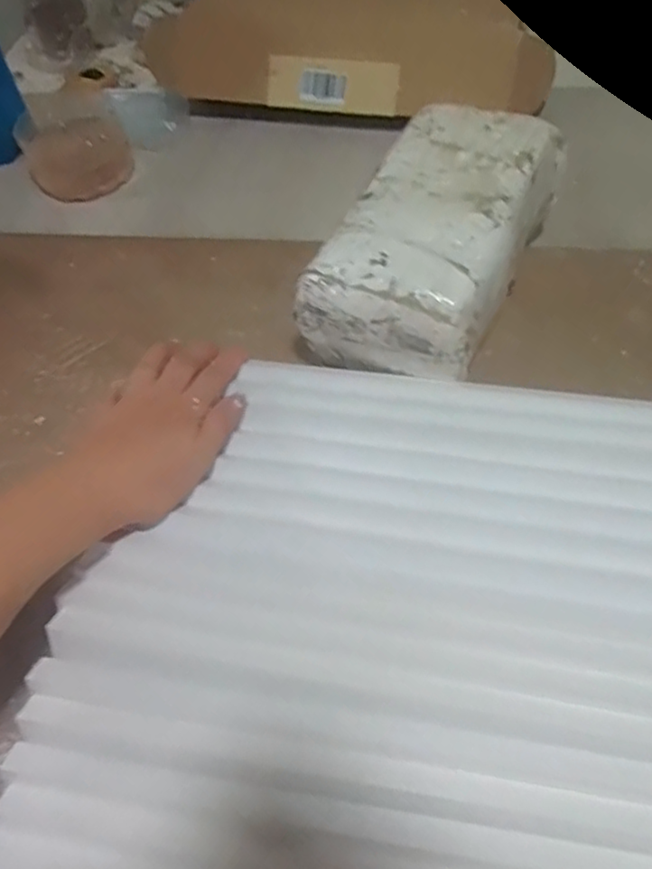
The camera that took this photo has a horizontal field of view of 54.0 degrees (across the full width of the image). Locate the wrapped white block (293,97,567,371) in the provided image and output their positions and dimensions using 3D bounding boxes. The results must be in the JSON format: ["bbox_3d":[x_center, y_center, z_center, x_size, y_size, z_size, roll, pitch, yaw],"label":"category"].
[{"bbox_3d":[0.087,-0.140,0.478,0.118,0.106,0.230,23,58,19],"label":"wrapped white block"}]

